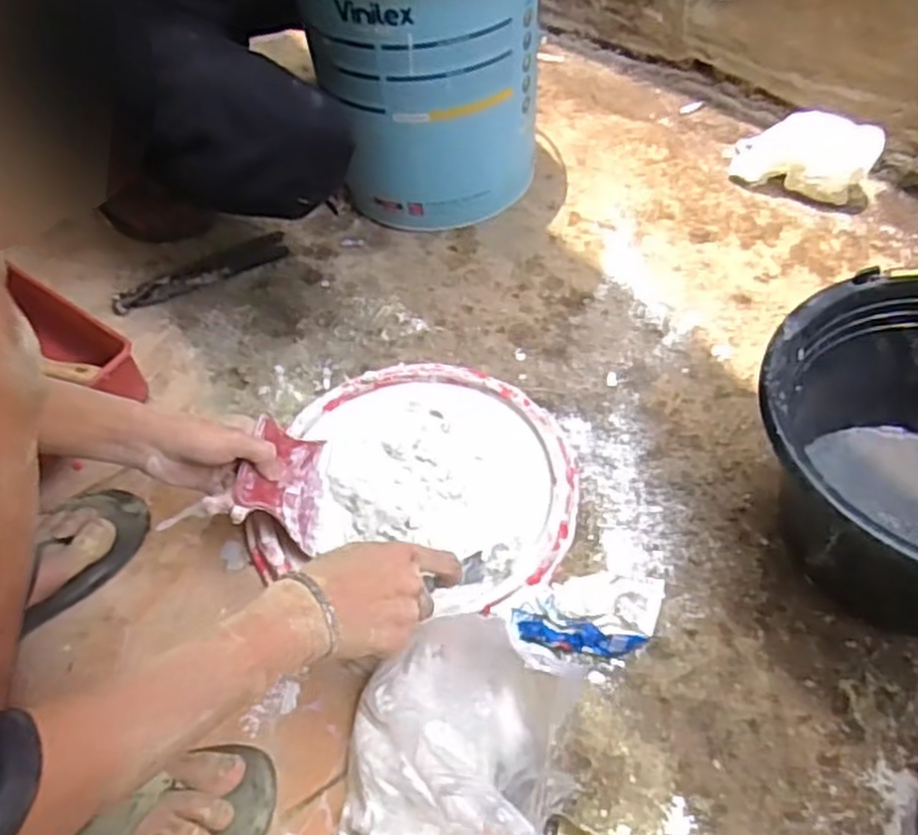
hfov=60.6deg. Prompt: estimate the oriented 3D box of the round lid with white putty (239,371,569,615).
[{"bbox_3d":[-0.031,0.055,0.762,0.284,0.044,0.257,11,54,15],"label":"round lid with white putty"}]

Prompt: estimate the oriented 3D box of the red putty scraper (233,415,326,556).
[{"bbox_3d":[-0.162,0.060,0.724,0.006,0.086,0.113,-25,50,35],"label":"red putty scraper"}]

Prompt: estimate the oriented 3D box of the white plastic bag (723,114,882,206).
[{"bbox_3d":[0.439,-0.344,1.008,0.183,0.079,0.085,19,56,20],"label":"white plastic bag"}]

